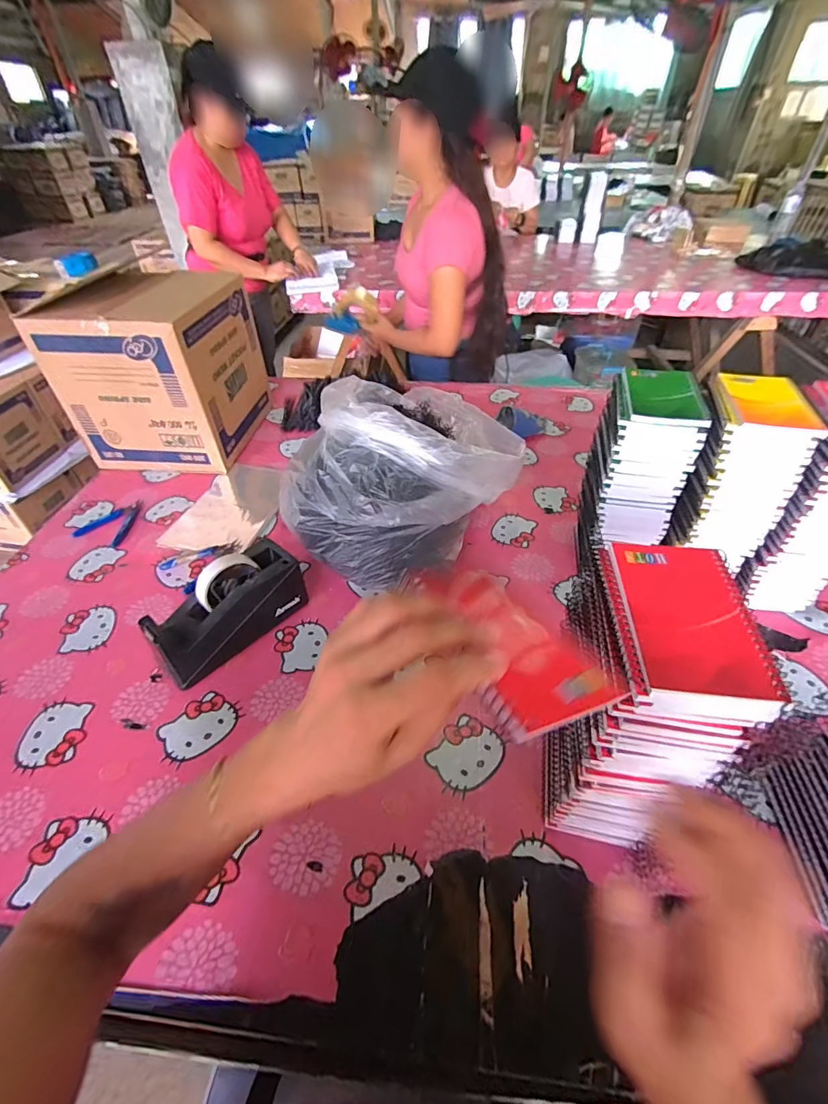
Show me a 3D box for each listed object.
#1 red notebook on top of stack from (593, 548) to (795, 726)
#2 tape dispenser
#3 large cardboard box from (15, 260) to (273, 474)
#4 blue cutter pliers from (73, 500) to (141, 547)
[{"bbox_3d":[0.184,0.047,0.314,0.088,0.013,0.137,5,45,7],"label":"red notebook on top of stack"},{"bbox_3d":[-0.244,0.077,0.603,0.085,0.109,0.199,31,53,29],"label":"tape dispenser"},{"bbox_3d":[-0.497,-0.361,0.924,0.273,0.292,0.289,4,45,6],"label":"large cardboard box"},{"bbox_3d":[-0.539,-0.049,0.799,0.087,0.009,0.106,-3,45,0],"label":"blue cutter pliers"}]

